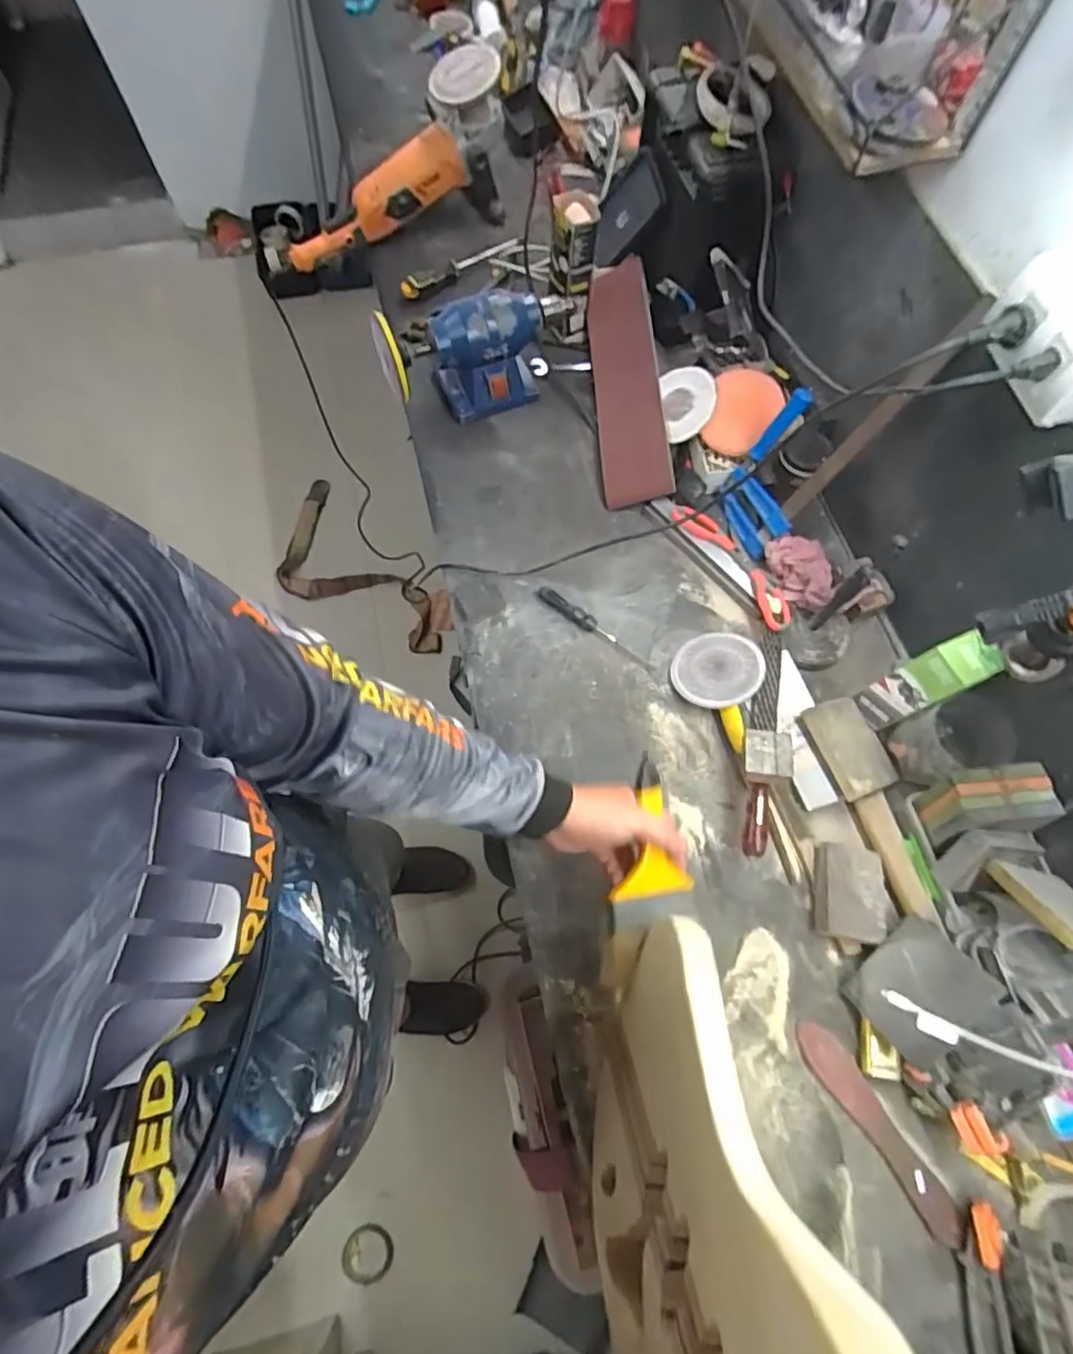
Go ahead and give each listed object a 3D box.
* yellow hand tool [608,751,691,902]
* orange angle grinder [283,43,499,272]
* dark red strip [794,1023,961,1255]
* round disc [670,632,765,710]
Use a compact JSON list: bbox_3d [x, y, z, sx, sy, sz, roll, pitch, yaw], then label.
[{"bbox_3d":[0.116,0.154,0.618,0.085,0.025,0.140,-2,88,-3],"label":"yellow hand tool"},{"bbox_3d":[-0.230,-0.857,1.080,0.449,0.201,0.129,-30,71,12],"label":"orange angle grinder"},{"bbox_3d":[0.355,0.471,0.634,0.042,0.005,0.218,-31,70,-11],"label":"dark red strip"},{"bbox_3d":[0.240,-0.010,0.800,0.120,0.013,0.110,-11,56,16],"label":"round disc"}]

